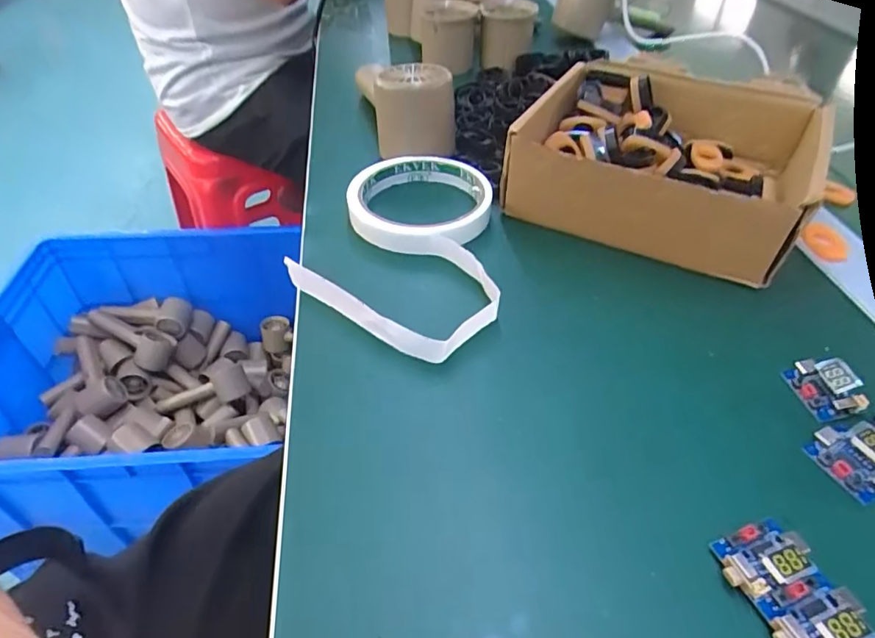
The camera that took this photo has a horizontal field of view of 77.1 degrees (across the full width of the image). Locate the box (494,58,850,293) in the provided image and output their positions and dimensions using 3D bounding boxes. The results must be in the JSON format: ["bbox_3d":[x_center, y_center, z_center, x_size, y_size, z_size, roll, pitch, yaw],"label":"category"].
[{"bbox_3d":[0.146,-0.103,0.356,0.166,0.067,0.155,21,48,20],"label":"box"}]

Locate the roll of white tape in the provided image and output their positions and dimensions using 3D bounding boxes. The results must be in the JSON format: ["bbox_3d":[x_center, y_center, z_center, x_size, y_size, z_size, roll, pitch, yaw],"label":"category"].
[{"bbox_3d":[-0.009,-0.046,0.329,0.117,0.026,0.161,16,46,16],"label":"roll of white tape"}]

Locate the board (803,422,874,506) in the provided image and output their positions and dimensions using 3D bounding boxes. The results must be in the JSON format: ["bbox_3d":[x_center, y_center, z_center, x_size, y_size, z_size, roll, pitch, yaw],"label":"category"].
[{"bbox_3d":[0.169,0.055,0.221,0.020,0.016,0.029,-20,48,-20],"label":"board"}]

